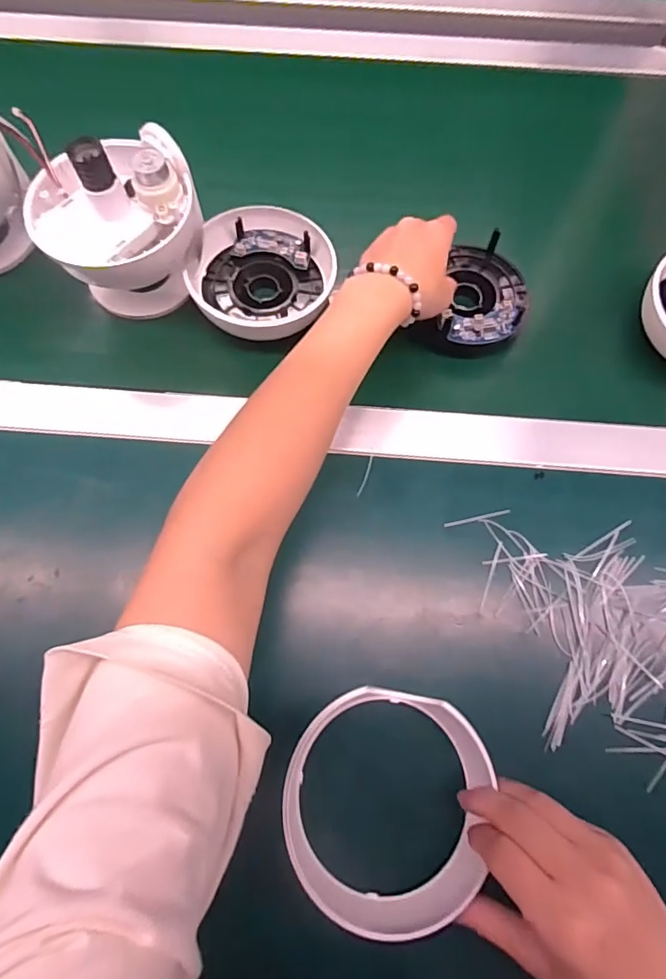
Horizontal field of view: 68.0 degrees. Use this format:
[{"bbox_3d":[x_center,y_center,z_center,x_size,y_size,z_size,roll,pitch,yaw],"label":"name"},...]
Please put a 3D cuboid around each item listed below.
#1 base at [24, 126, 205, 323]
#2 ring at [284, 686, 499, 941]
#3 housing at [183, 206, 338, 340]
[{"bbox_3d":[-0.162,-0.201,0.382,0.120,0.109,0.106,-19,74,-7],"label":"base"},{"bbox_3d":[0.030,0.173,0.275,0.112,0.029,0.112,0,73,-1],"label":"ring"},{"bbox_3d":[-0.057,-0.174,0.399,0.115,0.028,0.103,-9,73,-4],"label":"housing"}]

